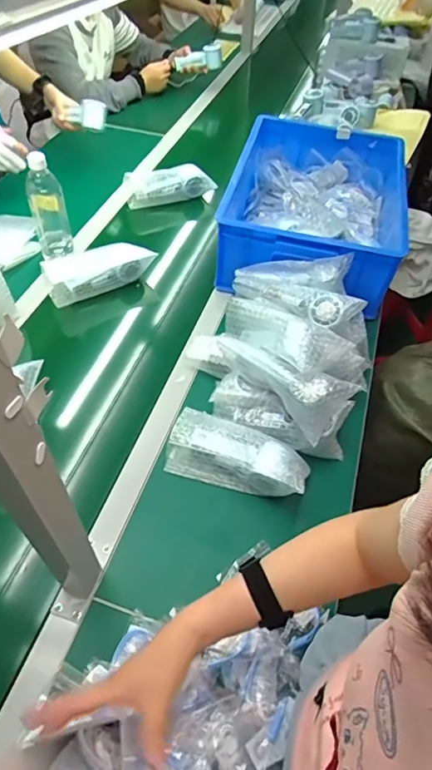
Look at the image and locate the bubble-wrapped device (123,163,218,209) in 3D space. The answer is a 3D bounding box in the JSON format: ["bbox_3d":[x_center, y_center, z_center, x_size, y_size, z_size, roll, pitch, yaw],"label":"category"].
[{"bbox_3d":[-0.112,-0.490,1.158,0.222,0.071,0.075,-12,54,-14],"label":"bubble-wrapped device"}]

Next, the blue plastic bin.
[{"bbox_3d":[0.214,-0.387,1.017,0.353,0.141,0.460,13,52,5],"label":"blue plastic bin"}]

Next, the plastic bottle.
[{"bbox_3d":[-0.332,-0.356,0.924,0.069,0.198,0.059,-12,54,-14],"label":"plastic bottle"}]

